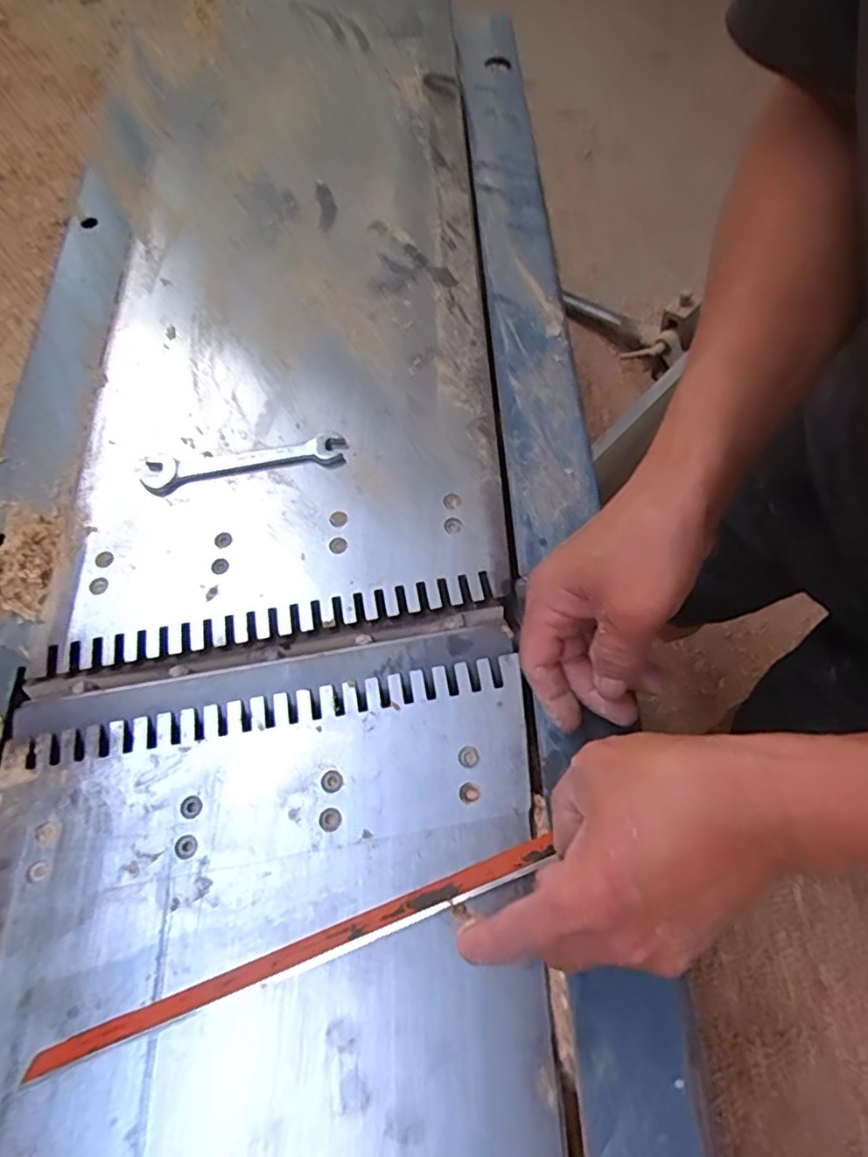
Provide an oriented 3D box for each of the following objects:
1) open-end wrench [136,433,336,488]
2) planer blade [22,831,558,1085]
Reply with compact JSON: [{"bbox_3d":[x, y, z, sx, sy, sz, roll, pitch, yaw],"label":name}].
[{"bbox_3d":[-0.144,-0.088,0.467,0.146,0.005,0.027,-8,65,-3],"label":"open-end wrench"},{"bbox_3d":[-0.065,0.188,0.318,0.265,0.027,0.005,-20,98,-8],"label":"planer blade"}]

